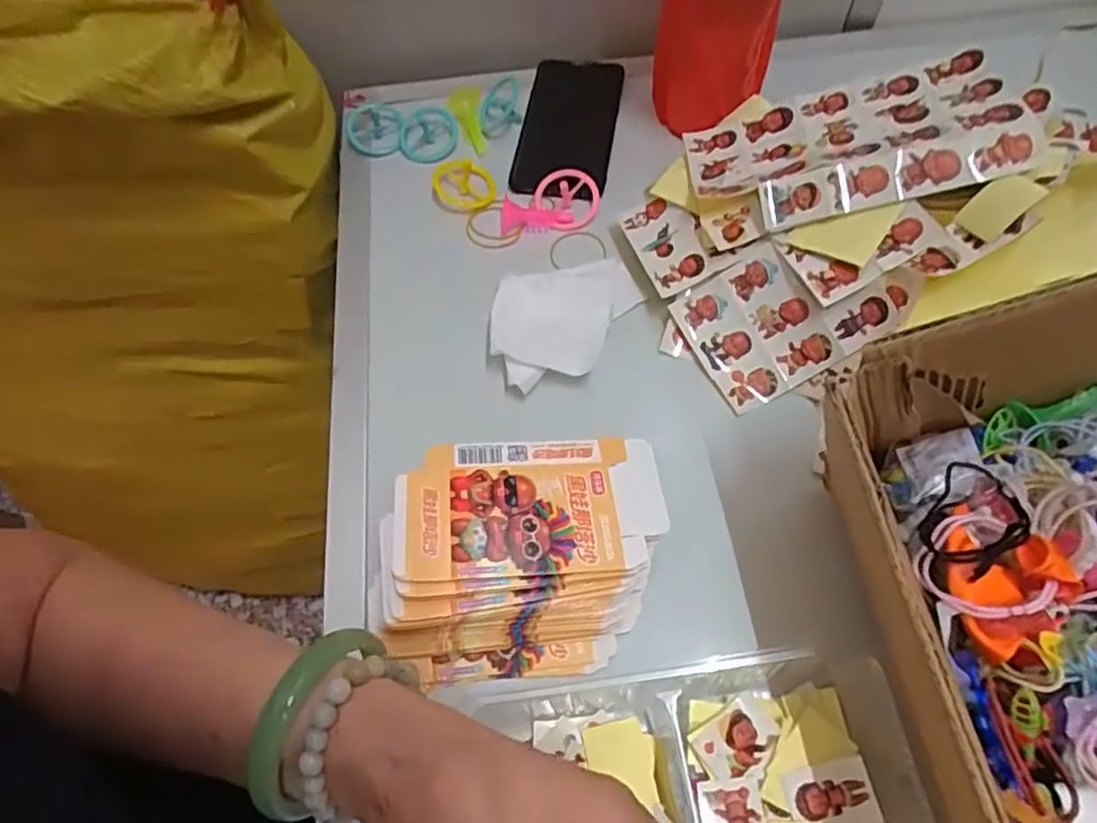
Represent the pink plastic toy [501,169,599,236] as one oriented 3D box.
[{"bbox_3d":[0.001,-0.161,0.526,0.075,0.025,0.040,-2,62,1],"label":"pink plastic toy"}]

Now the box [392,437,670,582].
[{"bbox_3d":[-0.009,0.050,0.373,0.146,0.005,0.082,-2,54,-9],"label":"box"}]

